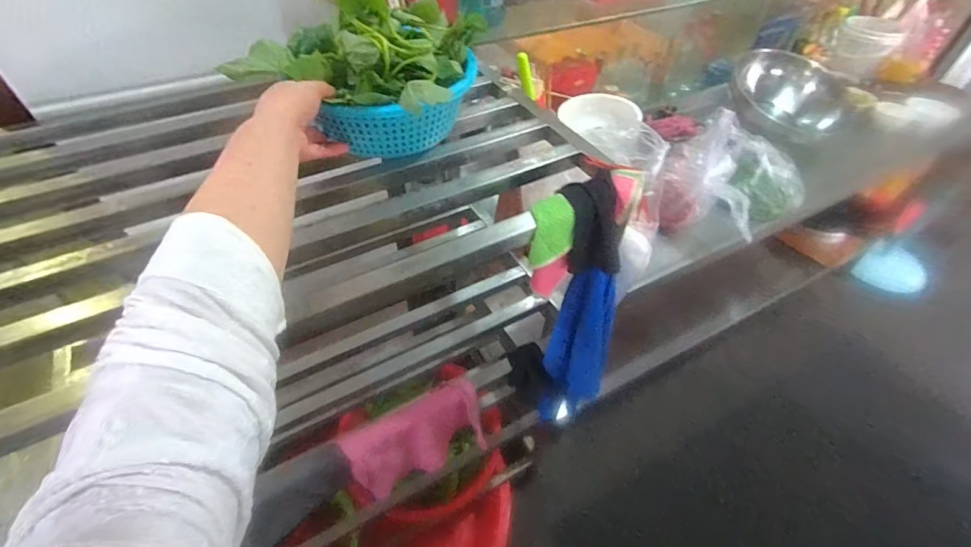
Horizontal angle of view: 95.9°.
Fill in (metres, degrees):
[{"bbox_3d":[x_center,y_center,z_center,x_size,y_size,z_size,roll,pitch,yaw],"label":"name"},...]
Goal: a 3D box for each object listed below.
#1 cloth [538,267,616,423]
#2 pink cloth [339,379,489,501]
[{"bbox_3d":[0.159,0.134,0.746,0.102,0.354,0.071,-28,54,-24],"label":"cloth"},{"bbox_3d":[-0.102,0.272,0.708,0.211,0.158,0.035,-26,29,-21],"label":"pink cloth"}]

